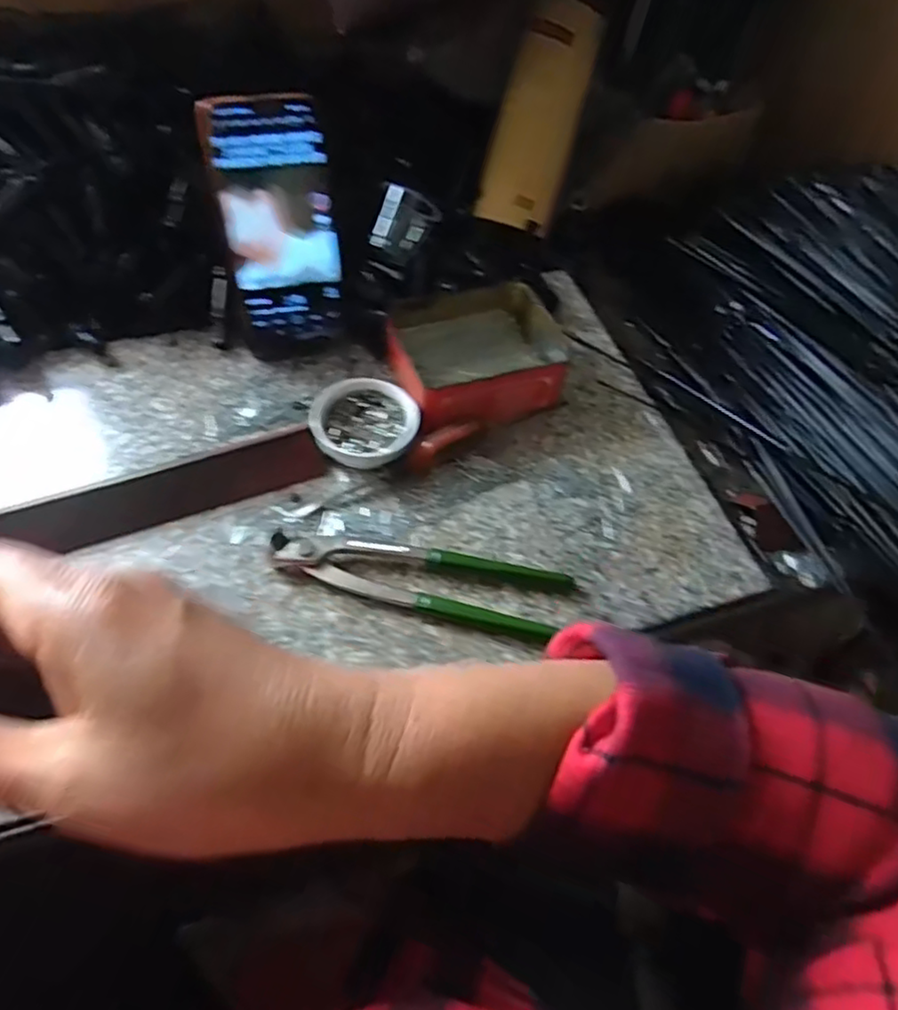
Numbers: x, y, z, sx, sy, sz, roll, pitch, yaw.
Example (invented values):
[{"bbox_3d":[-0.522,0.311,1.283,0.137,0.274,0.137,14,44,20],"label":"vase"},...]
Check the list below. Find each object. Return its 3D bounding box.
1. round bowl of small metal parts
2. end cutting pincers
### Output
[{"bbox_3d":[-0.061,-0.058,0.481,0.074,0.028,0.070,2,56,-3],"label":"round bowl of small metal parts"},{"bbox_3d":[-0.018,0.045,0.424,0.187,0.019,0.048,13,56,4],"label":"end cutting pincers"}]

